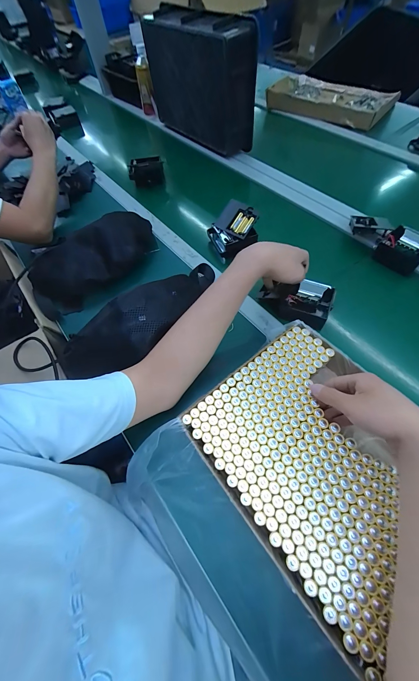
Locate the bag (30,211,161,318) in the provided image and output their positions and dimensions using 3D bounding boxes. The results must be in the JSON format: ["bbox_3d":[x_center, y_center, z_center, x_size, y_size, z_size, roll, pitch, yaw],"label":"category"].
[{"bbox_3d":[-0.249,-0.181,0.563,0.300,0.077,0.139,-37,65,-16],"label":"bag"}]

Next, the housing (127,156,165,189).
[{"bbox_3d":[-0.187,-0.513,0.783,0.100,0.062,0.070,-3,60,2],"label":"housing"}]

